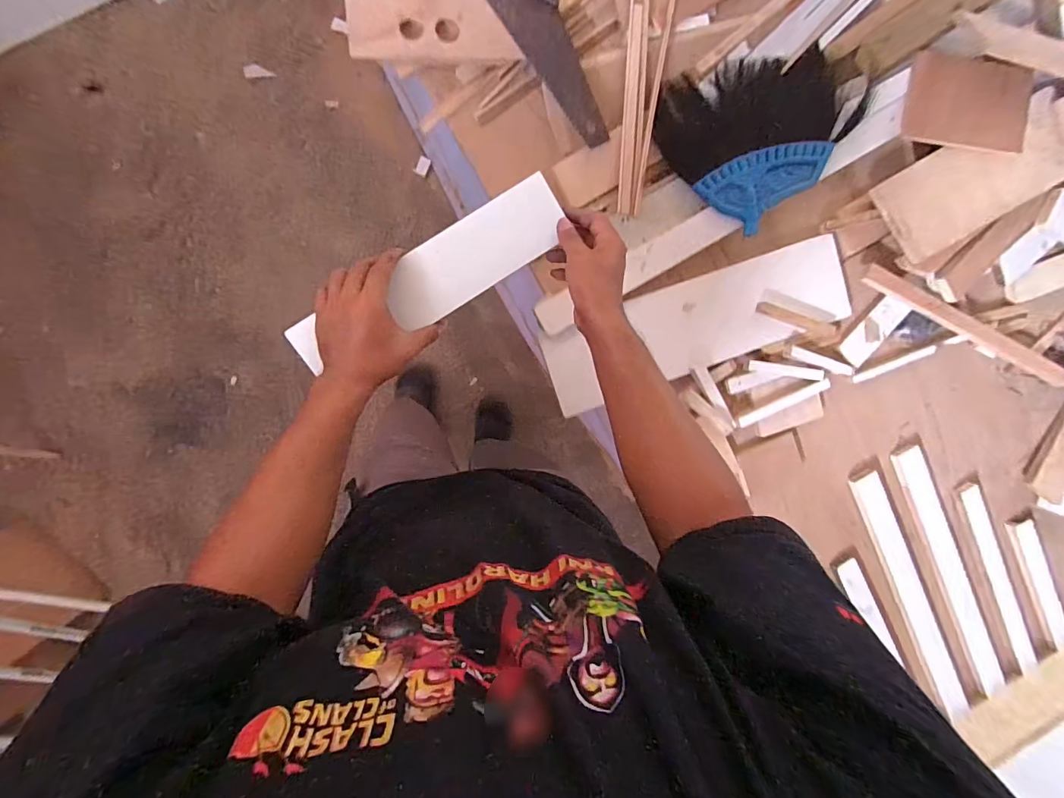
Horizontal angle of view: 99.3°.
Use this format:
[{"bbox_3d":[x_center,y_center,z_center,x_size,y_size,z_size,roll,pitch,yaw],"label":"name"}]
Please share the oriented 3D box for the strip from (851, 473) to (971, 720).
[{"bbox_3d":[0.744,0.386,0.886,0.072,0.026,0.530,-26,95,-1],"label":"strip"}]

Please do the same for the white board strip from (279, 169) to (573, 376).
[{"bbox_3d":[-0.112,-0.132,0.510,0.327,0.018,0.079,-32,99,-2],"label":"white board strip"}]

